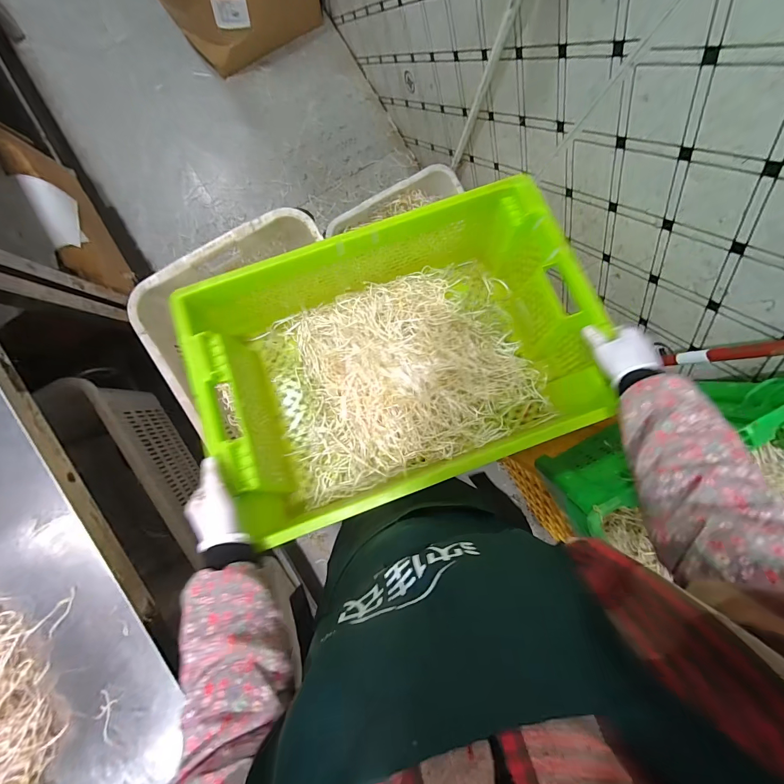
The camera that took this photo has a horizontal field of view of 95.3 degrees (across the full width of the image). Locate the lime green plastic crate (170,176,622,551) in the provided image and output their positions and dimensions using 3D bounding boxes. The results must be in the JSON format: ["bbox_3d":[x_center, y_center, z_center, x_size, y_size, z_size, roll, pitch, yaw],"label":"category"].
[{"bbox_3d":[0.010,-0.063,0.617,0.609,0.200,0.424,-21,78,-2],"label":"lime green plastic crate"}]

